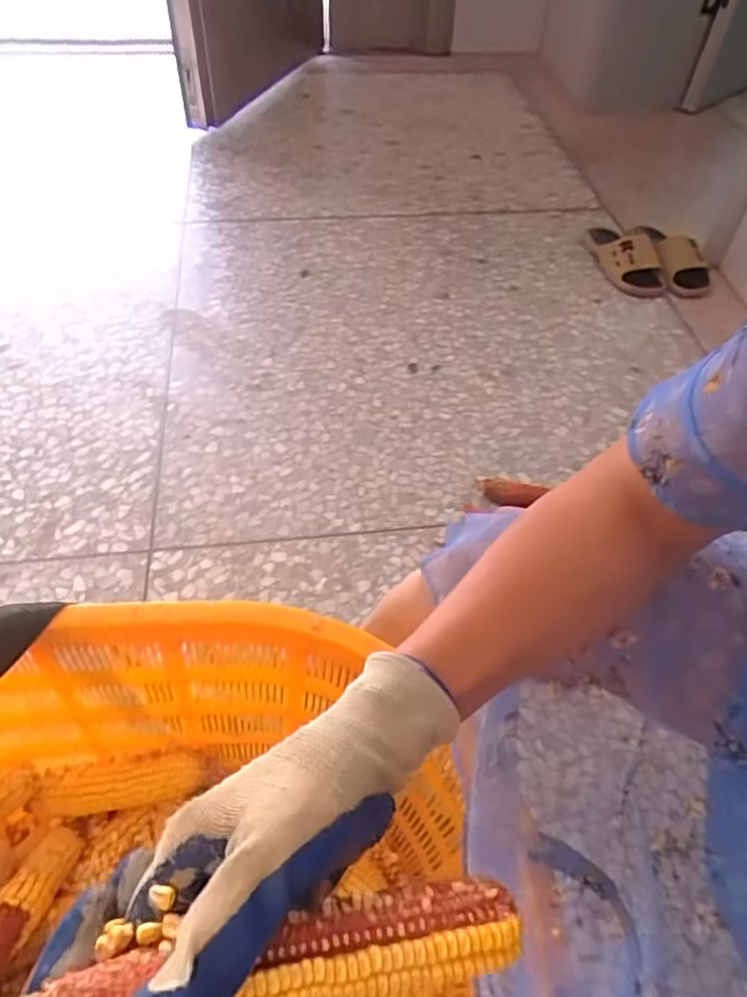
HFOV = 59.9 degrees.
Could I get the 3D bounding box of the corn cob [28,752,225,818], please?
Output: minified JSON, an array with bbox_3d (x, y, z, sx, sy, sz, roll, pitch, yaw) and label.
[{"bbox_3d":[-0.250,0.284,0.655,0.187,0.037,0.045,-3,51,-5],"label":"corn cob"}]

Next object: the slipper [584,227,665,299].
[{"bbox_3d":[0.577,-0.572,1.507,0.116,0.069,0.271,-9,51,-8],"label":"slipper"}]

